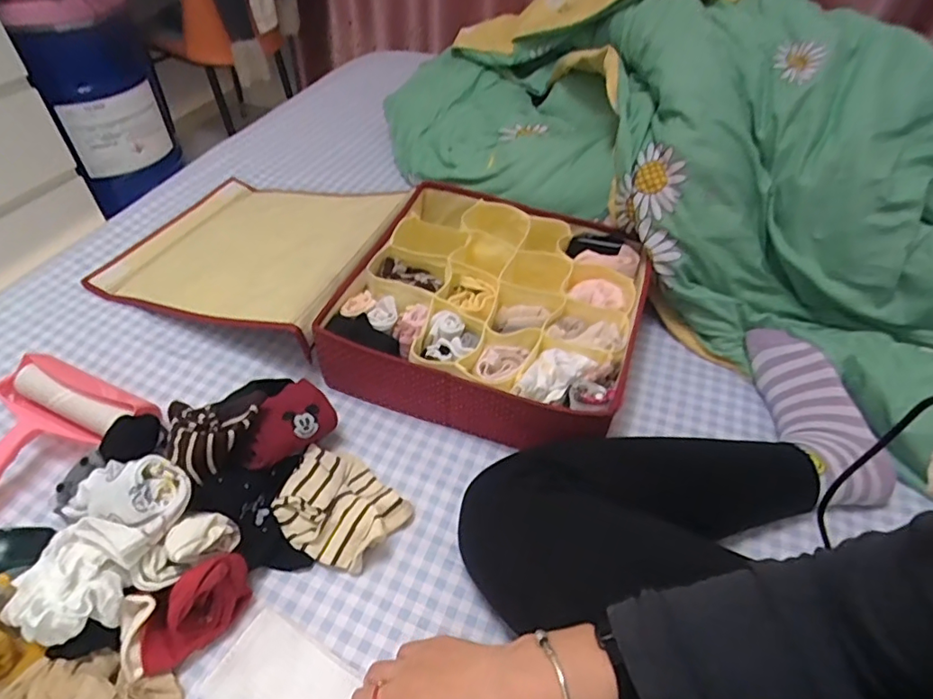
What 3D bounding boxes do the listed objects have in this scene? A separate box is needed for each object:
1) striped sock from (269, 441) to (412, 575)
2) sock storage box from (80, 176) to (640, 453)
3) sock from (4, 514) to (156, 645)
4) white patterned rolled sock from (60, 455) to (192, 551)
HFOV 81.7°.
[{"bbox_3d":[-0.130,0.152,0.536,0.124,0.044,0.104,37,55,26],"label":"striped sock"},{"bbox_3d":[-0.138,-0.107,0.735,0.721,0.106,0.328,19,49,12],"label":"sock storage box"},{"bbox_3d":[-0.305,0.176,0.422,0.081,0.047,0.093,23,50,16],"label":"sock"},{"bbox_3d":[-0.302,0.122,0.471,0.141,0.049,0.071,-5,41,28],"label":"white patterned rolled sock"}]

